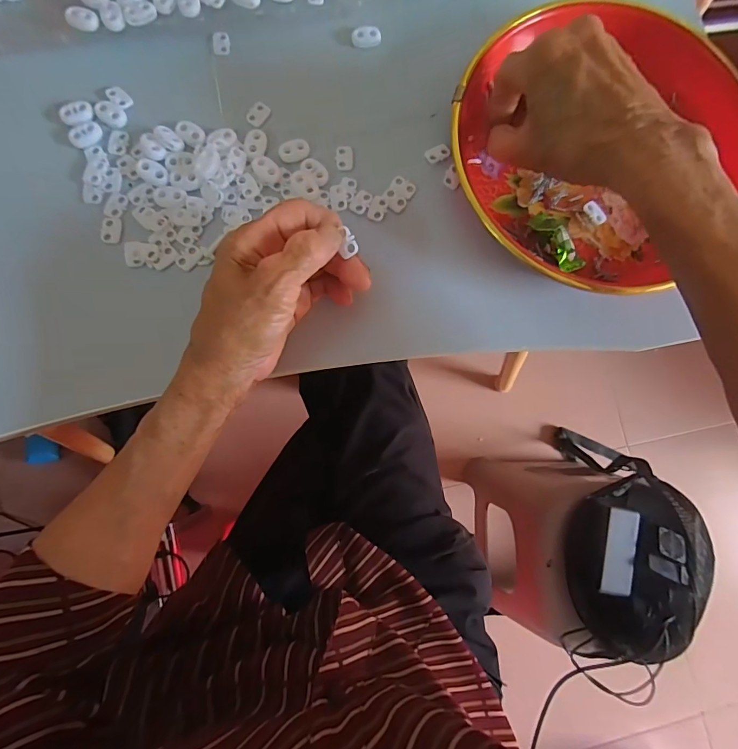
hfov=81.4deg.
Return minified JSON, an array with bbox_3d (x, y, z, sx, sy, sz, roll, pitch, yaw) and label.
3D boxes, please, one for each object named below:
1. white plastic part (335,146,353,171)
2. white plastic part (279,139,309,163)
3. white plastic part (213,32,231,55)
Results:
[{"bbox_3d":[-0.018,-0.158,0.313,0.013,0.004,0.019,-7,83,-5],"label":"white plastic part"},{"bbox_3d":[-0.054,-0.161,0.309,0.022,0.004,0.015,-20,84,-6],"label":"white plastic part"},{"bbox_3d":[-0.110,-0.247,0.320,0.012,0.005,0.015,-8,83,-5],"label":"white plastic part"}]

